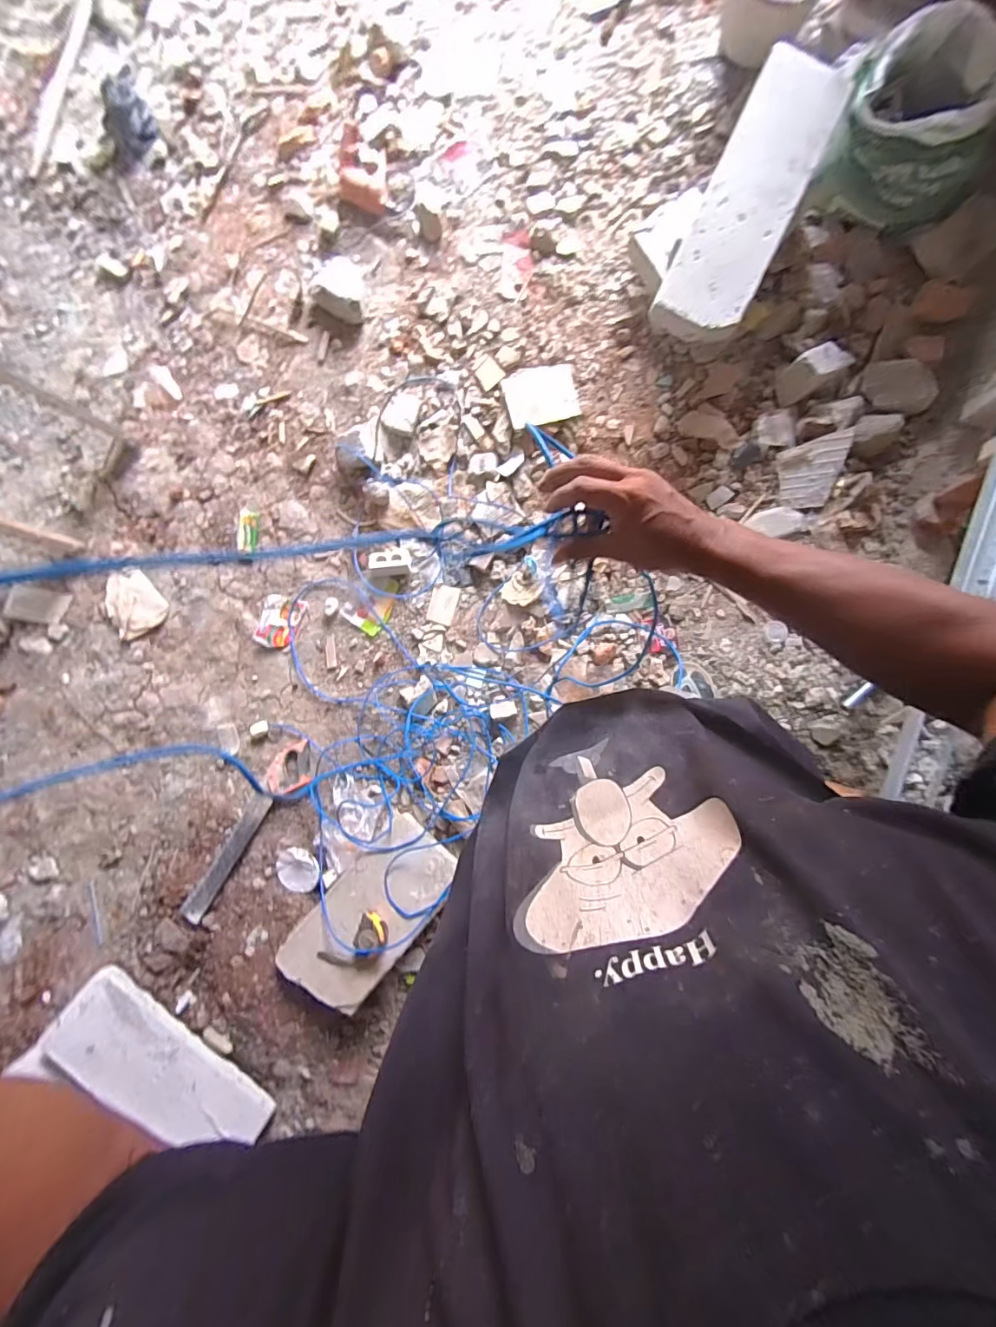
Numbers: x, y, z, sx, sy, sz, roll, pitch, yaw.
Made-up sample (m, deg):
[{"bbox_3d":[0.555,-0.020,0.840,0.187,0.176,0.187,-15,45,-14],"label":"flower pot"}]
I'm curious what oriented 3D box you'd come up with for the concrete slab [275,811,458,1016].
[{"bbox_3d":[-0.326,0.641,1.291,0.255,0.057,0.482,34,76,23],"label":"concrete slab"}]

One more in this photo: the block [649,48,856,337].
[{"bbox_3d":[0.557,-1.022,1.116,0.202,0.100,0.591,24,90,8],"label":"block"}]

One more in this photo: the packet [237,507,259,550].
[{"bbox_3d":[-0.751,-0.404,1.516,0.063,0.009,0.124,7,87,7],"label":"packet"}]

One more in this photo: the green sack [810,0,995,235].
[{"bbox_3d":[0.917,-1.182,1.101,0.324,0.253,0.236,14,88,8],"label":"green sack"}]

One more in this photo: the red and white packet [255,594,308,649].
[{"bbox_3d":[-0.648,-0.123,1.494,0.116,0.023,0.152,17,89,8],"label":"red and white packet"}]

